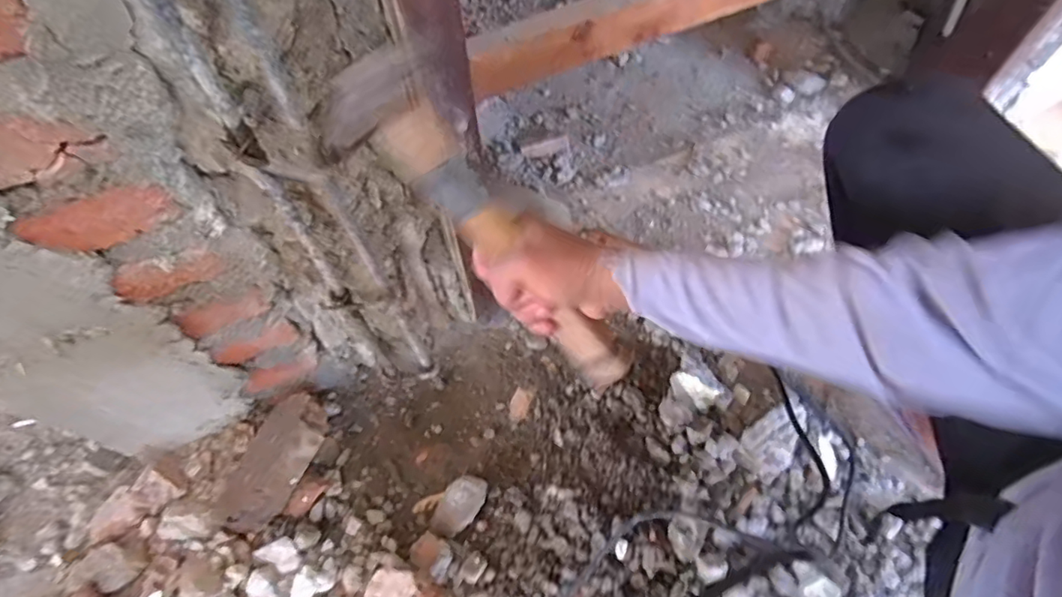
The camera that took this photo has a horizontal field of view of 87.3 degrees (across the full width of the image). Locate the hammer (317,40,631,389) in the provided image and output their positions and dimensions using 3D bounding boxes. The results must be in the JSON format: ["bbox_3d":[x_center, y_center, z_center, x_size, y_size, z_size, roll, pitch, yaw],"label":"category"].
[{"bbox_3d":[-0.026,-0.052,0.424,0.089,0.054,0.298,-44,102,-21],"label":"hammer"}]

